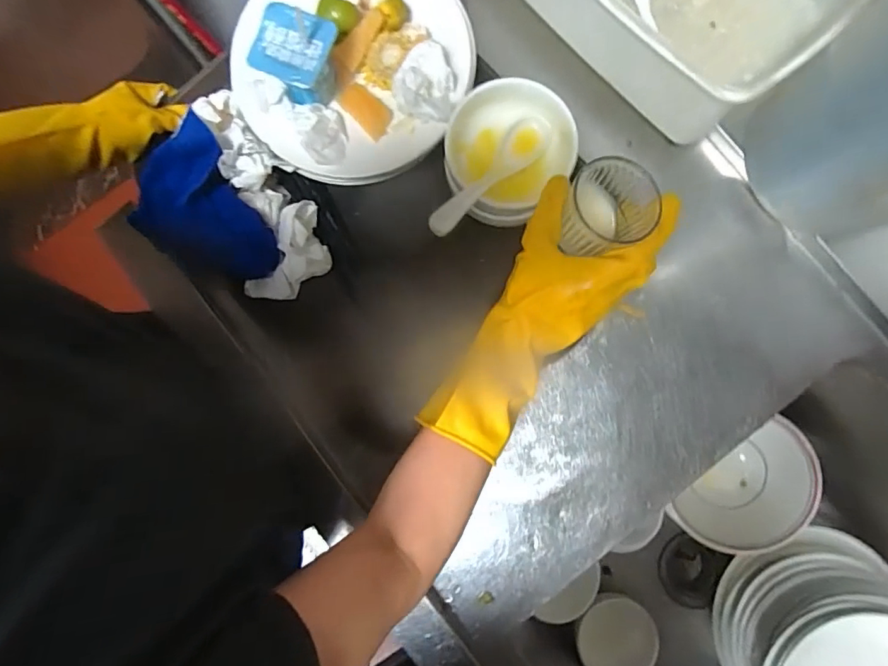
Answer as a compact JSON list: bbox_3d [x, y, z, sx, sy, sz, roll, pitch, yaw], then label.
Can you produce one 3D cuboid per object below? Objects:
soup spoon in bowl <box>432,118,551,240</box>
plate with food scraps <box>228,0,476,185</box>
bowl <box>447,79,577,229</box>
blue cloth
[{"bbox_3d":[0.043,-0.139,0.422,0.036,0.026,0.167,37,58,7],"label":"soup spoon in bowl"},{"bbox_3d":[-0.089,-0.265,0.457,0.214,0.088,0.220,0,78,0],"label":"plate with food scraps"},{"bbox_3d":[0.053,-0.166,0.443,0.118,0.056,0.112,0,78,0],"label":"bowl"},{"bbox_3d":[-0.233,-0.109,0.460,0.104,0.023,0.147,-28,105,0],"label":"blue cloth"}]

